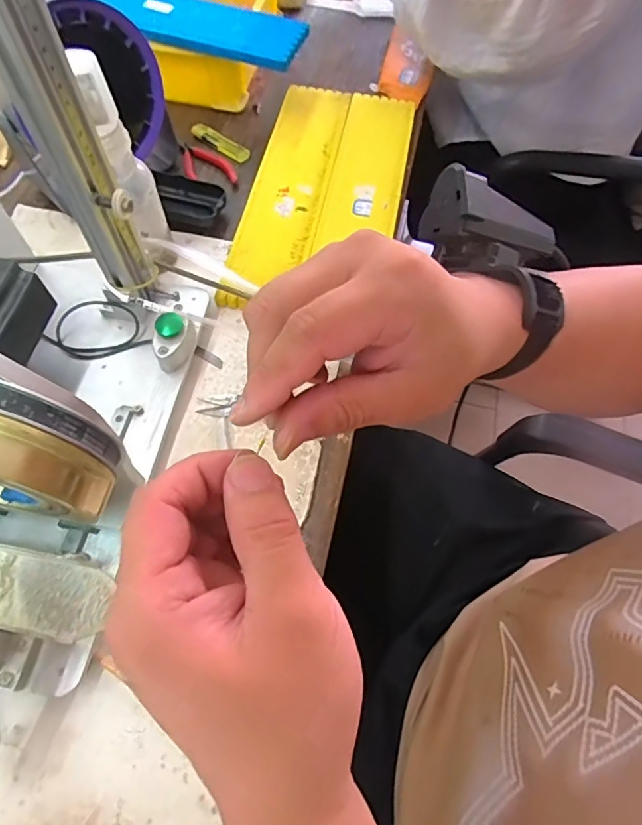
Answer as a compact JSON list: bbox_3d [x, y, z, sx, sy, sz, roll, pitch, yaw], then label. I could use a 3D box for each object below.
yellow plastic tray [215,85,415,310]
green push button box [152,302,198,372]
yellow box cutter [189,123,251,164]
[{"bbox_3d":[0.007,-0.250,0.566,0.161,0.010,0.339,13,65,1],"label":"yellow plastic tray"},{"bbox_3d":[-0.128,-0.067,0.441,0.026,0.029,0.055,16,65,5],"label":"green push button box"},{"bbox_3d":[-0.121,-0.324,0.603,0.082,0.011,0.021,34,68,13],"label":"yellow box cutter"}]

